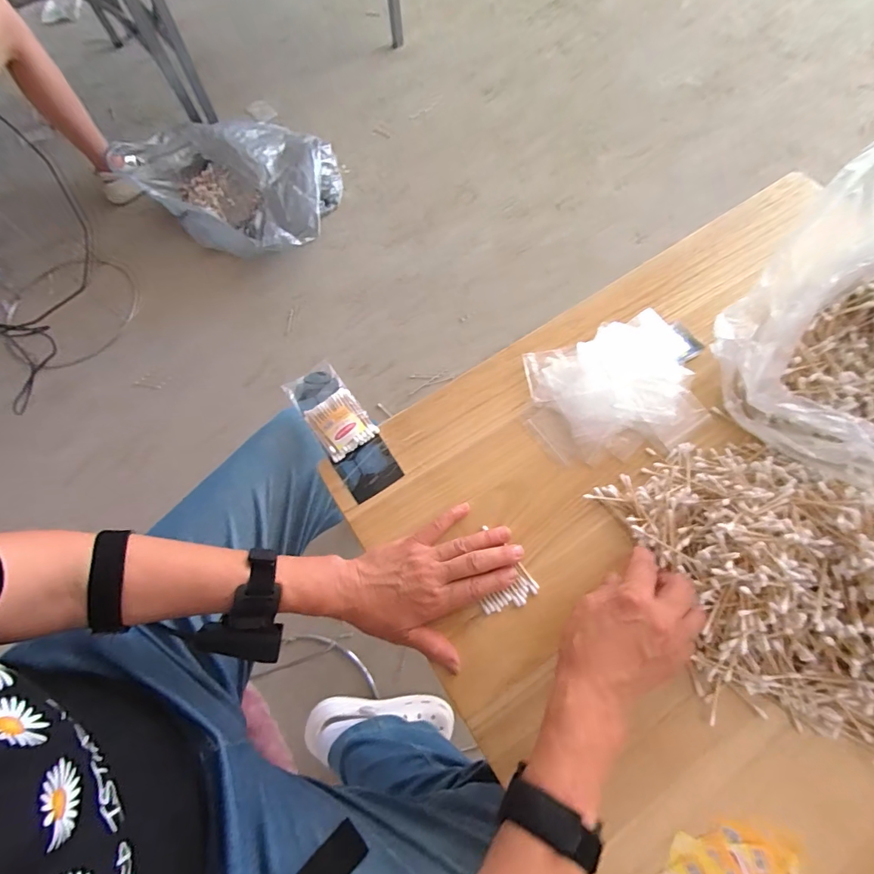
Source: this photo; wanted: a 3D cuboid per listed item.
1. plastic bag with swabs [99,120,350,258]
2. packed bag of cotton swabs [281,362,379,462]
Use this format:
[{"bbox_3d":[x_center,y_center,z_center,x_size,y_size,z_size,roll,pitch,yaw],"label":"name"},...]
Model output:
[{"bbox_3d":[-0.555,-0.738,1.262,0.550,0.176,0.416,22,72,10],"label":"plastic bag with swabs"},{"bbox_3d":[-0.126,-0.034,0.510,0.060,0.015,0.122,-35,71,-10],"label":"packed bag of cotton swabs"}]

